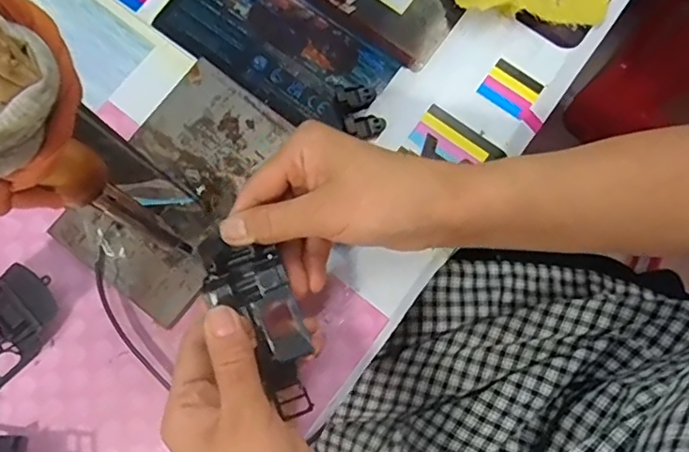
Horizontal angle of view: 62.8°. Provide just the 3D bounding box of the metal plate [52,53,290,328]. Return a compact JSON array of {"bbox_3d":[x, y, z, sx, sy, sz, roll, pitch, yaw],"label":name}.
[{"bbox_3d":[-0.101,-0.024,0.361,0.095,0.012,0.148,37,82,6],"label":"metal plate"}]

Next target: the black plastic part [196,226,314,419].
[{"bbox_3d":[-0.042,0.053,0.305,0.041,0.025,0.106,-25,93,-5],"label":"black plastic part"}]

